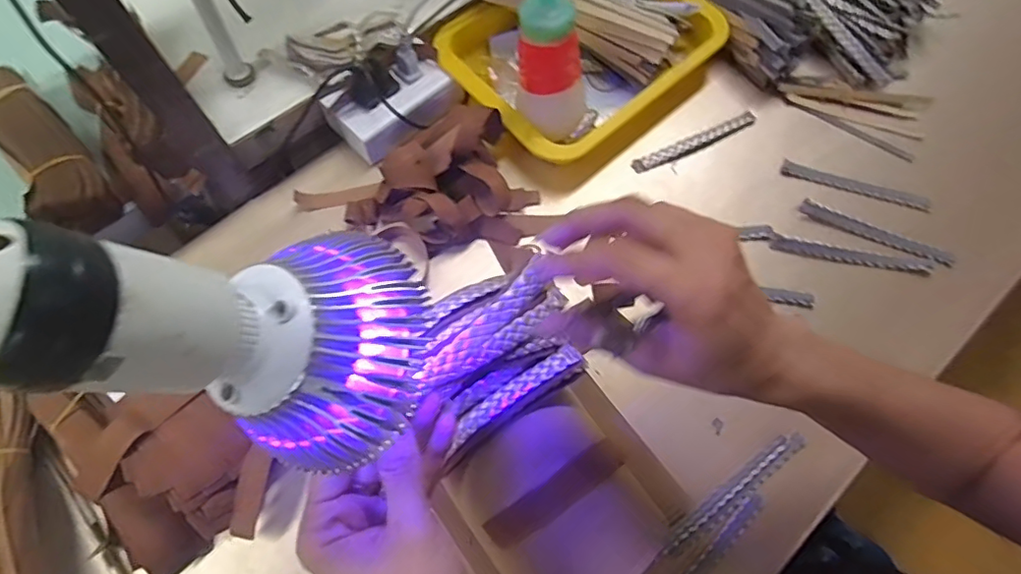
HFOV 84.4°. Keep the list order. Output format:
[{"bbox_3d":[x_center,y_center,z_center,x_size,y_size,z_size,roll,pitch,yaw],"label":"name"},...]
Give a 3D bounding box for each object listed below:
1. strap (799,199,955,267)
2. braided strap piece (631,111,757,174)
[{"bbox_3d":[0.339,-0.050,0.522,0.140,0.005,0.016,24,69,8],"label":"strap"},{"bbox_3d":[0.184,-0.144,0.556,0.138,0.009,0.016,-23,70,-11],"label":"braided strap piece"}]

